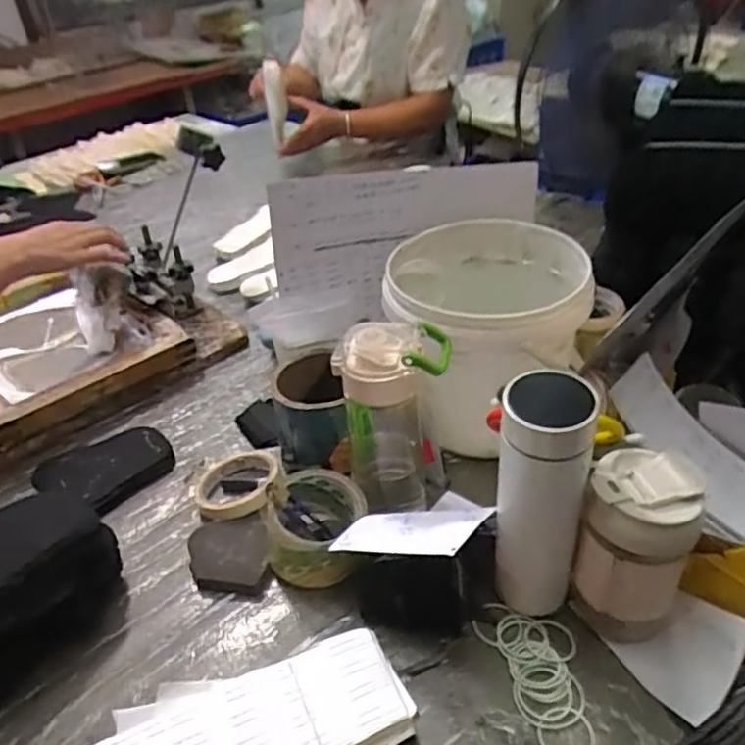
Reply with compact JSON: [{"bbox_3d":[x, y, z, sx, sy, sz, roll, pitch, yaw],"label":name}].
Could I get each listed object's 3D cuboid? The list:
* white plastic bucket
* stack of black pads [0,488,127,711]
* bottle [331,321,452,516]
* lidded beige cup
[{"bbox_3d":[0.124,-0.035,0.709,0.203,0.193,0.203,-5,37,3],"label":"white plastic bucket"},{"bbox_3d":[-0.314,0.194,0.548,0.187,0.106,0.119,-24,40,-21],"label":"stack of black pads"},{"bbox_3d":[0.022,0.048,0.605,0.095,0.213,0.094,-8,37,-1],"label":"bottle"},{"bbox_3d":[0.207,0.141,0.507,0.086,0.151,0.075,9,40,20],"label":"lidded beige cup"}]

